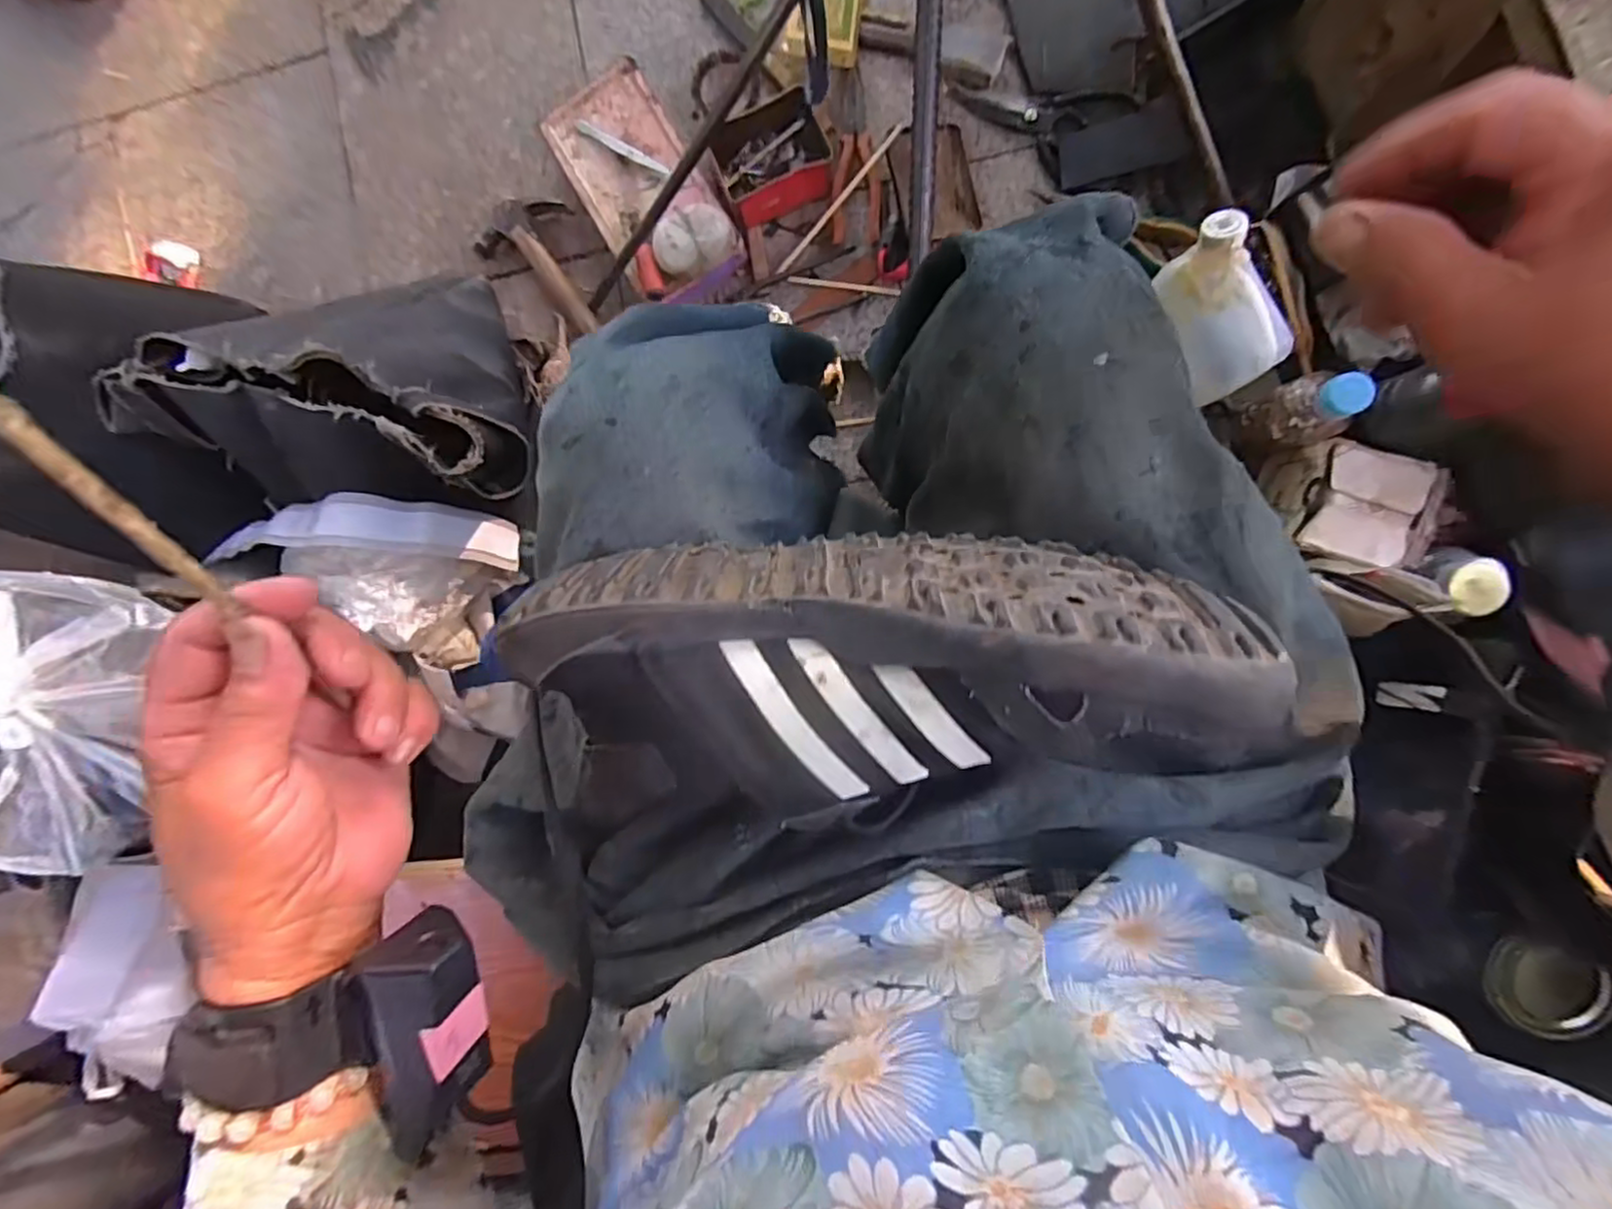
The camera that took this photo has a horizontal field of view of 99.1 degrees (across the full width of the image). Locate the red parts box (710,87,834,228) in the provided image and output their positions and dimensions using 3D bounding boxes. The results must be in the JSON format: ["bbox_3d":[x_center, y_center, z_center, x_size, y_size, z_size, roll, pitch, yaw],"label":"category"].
[{"bbox_3d":[-0.031,-0.449,0.692,0.111,0.040,0.094,-18,95,7],"label":"red parts box"}]

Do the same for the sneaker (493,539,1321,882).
[{"bbox_3d":[0.030,0.026,0.254,0.258,0.083,0.108,-5,96,8],"label":"sneaker"}]

